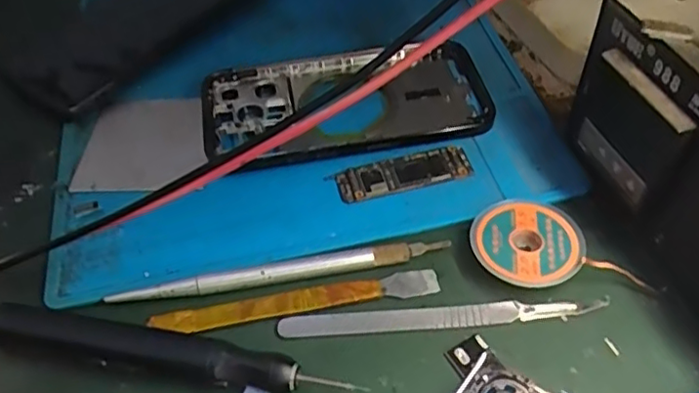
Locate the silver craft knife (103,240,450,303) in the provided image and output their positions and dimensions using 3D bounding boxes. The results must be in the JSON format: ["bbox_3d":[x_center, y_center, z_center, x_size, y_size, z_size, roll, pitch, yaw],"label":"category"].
[{"bbox_3d":[-0.028,0.031,0.249,0.139,0.007,0.008,-9,50,-3],"label":"silver craft knife"}]

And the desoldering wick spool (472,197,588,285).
[{"bbox_3d":[0.073,0.019,0.251,0.045,0.011,0.042,-2,50,3],"label":"desoldering wick spool"}]

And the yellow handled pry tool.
[{"bbox_3d":[-0.021,0.043,0.245,0.115,0.006,0.012,-9,50,-3],"label":"yellow handled pry tool"}]

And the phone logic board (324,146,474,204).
[{"bbox_3d":[0.025,-0.011,0.281,0.063,0.005,0.018,-12,50,-6],"label":"phone logic board"}]

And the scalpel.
[{"bbox_3d":[0.036,0.048,0.238,0.126,0.006,0.010,-4,50,1],"label":"scalpel"}]

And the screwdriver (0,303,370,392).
[{"bbox_3d":[-0.069,0.059,0.227,0.142,0.016,0.014,8,51,11],"label":"screwdriver"}]

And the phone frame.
[{"bbox_3d":[-0.001,-0.047,0.306,0.142,0.012,0.068,-11,55,-7],"label":"phone frame"}]

